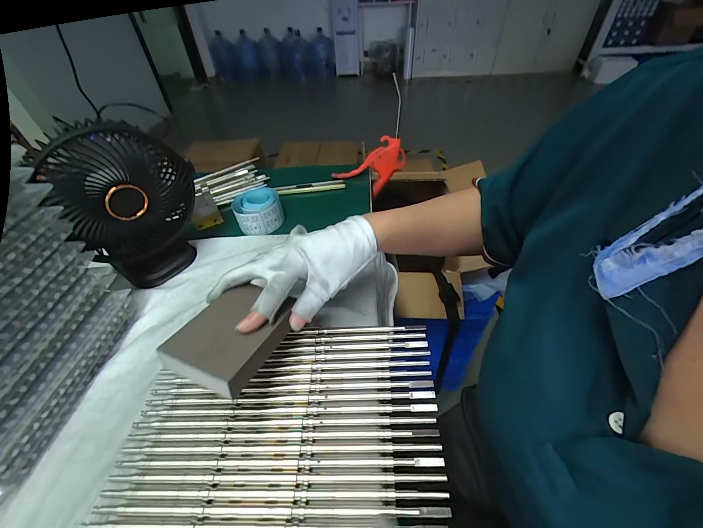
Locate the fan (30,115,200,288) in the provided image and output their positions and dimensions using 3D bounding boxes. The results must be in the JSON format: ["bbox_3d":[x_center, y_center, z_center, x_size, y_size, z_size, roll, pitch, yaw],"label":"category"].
[{"bbox_3d":[-0.256,-0.075,0.369,0.139,0.178,0.088,-29,50,-19],"label":"fan"}]

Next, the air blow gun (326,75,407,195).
[{"bbox_3d":[0.029,-0.166,0.529,0.119,0.090,0.024,-8,45,-1],"label":"air blow gun"}]

